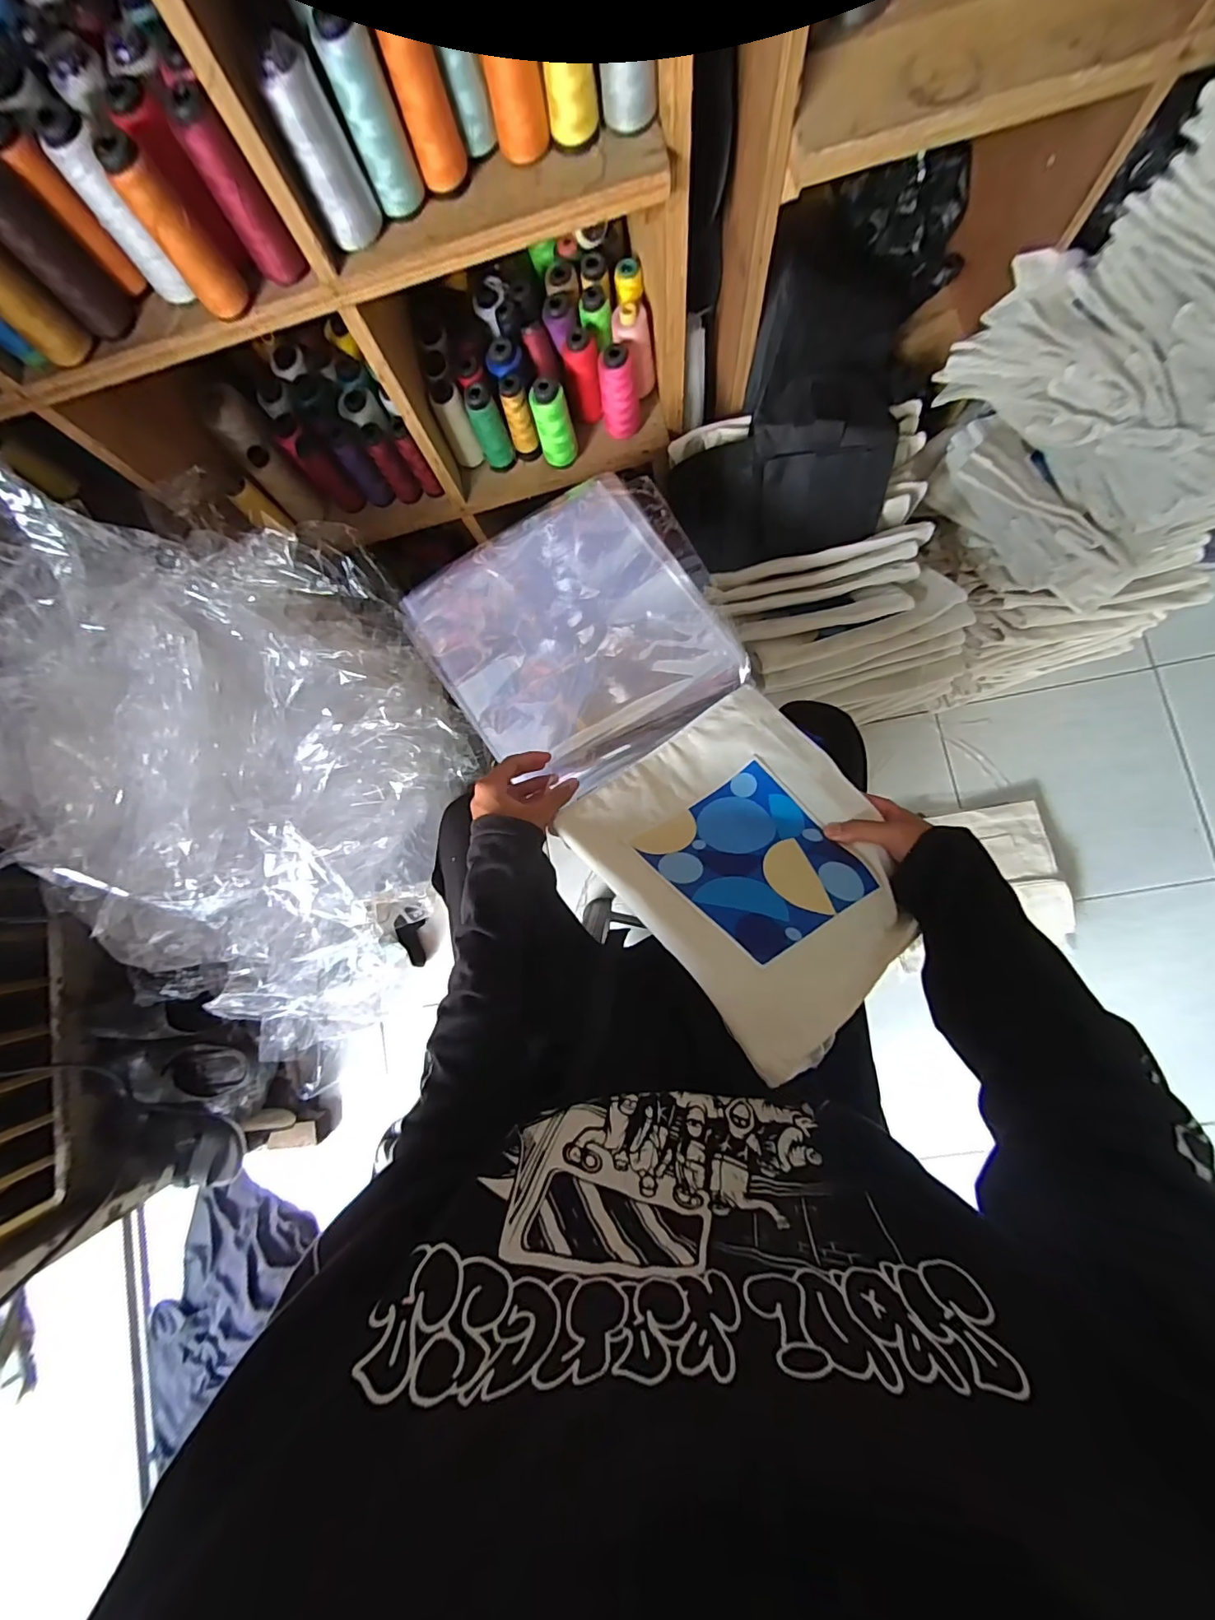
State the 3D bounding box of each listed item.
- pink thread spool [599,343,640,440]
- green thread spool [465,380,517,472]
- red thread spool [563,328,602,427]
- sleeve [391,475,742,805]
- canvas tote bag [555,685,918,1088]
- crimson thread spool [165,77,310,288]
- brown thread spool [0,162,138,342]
[{"bbox_3d":[0.017,-0.579,0.729,0.053,0.107,0.047,-6,83,6],"label":"pink thread spool"},{"bbox_3d":[-0.166,-0.539,0.747,0.044,0.110,0.036,-27,81,3],"label":"green thread spool"},{"bbox_3d":[-0.031,-0.595,0.732,0.047,0.095,0.054,-12,82,5],"label":"red thread spool"},{"bbox_3d":[-0.034,-0.202,0.599,0.305,0.027,0.306,-31,84,5],"label":"sleeve"},{"bbox_3d":[0.118,0.027,0.440,0.233,0.056,0.275,-29,53,-22],"label":"canvas tote bag"},{"bbox_3d":[-0.307,-0.510,0.440,0.037,0.110,0.034,-37,81,1],"label":"crimson thread spool"},{"bbox_3d":[-0.494,-0.496,0.467,0.050,0.111,0.045,-41,81,0],"label":"brown thread spool"}]

